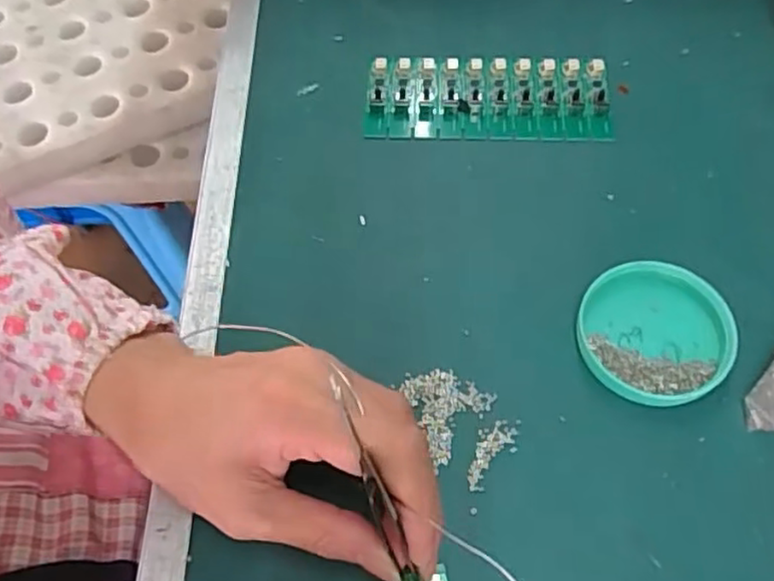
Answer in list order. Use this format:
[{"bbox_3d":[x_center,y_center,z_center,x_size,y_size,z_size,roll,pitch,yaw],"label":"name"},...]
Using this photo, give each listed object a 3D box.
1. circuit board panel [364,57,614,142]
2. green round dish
[{"bbox_3d":[0.058,-0.113,0.390,0.139,0.006,0.058,2,61,5],"label":"circuit board panel"},{"bbox_3d":[0.122,0.019,0.305,0.066,0.014,0.064,-2,61,3],"label":"green round dish"}]

